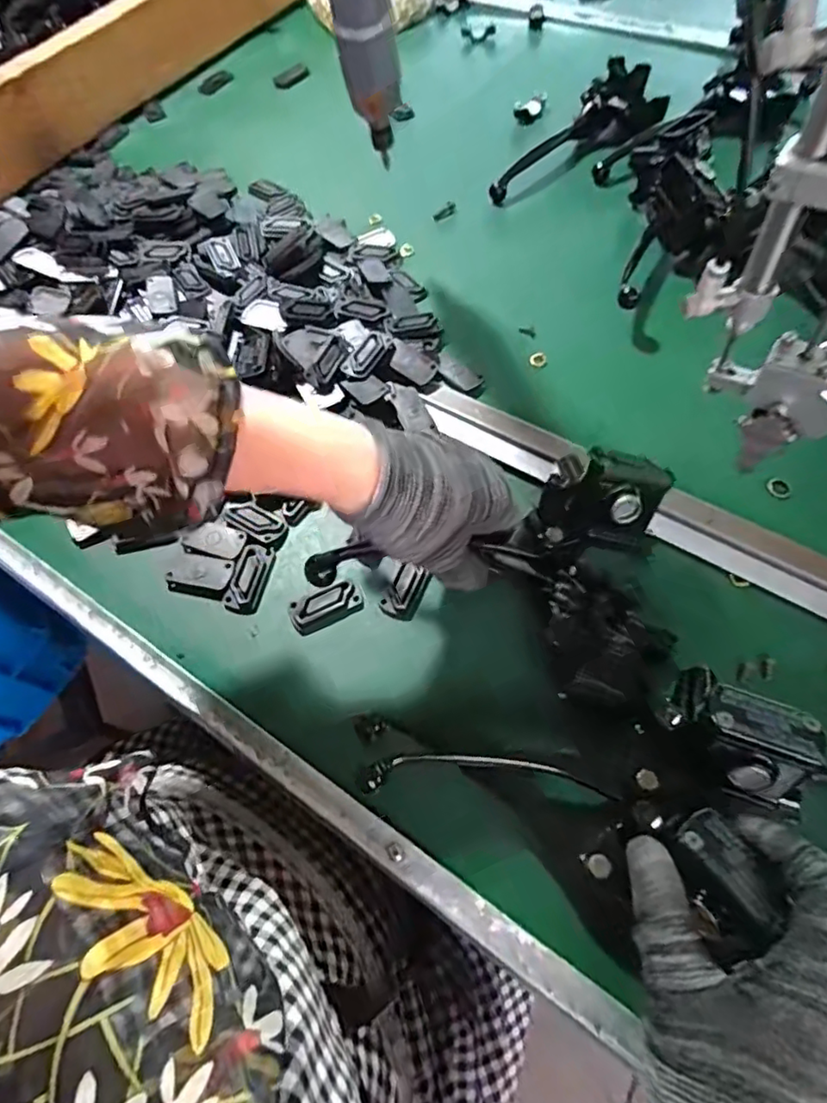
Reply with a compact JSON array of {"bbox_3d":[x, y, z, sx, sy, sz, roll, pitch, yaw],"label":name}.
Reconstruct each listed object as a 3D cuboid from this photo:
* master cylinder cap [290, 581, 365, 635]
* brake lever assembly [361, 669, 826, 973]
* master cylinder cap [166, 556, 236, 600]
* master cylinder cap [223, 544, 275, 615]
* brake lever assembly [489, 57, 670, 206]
[{"bbox_3d":[-0.058,0.037,0.394,0.048,0.009,0.024,-20,64,-6],"label":"master cylinder cap"},{"bbox_3d":[0.085,0.099,0.292,0.184,0.055,0.114,23,65,15],"label":"brake lever assembly"},{"bbox_3d":[-0.151,0.017,0.413,0.051,0.006,0.028,9,64,9],"label":"master cylinder cap"},{"bbox_3d":[-0.113,0.019,0.409,0.025,0.004,0.049,10,65,10],"label":"master cylinder cap"},{"bbox_3d":[0.162,-0.406,0.577,0.193,0.055,0.072,-43,68,-16],"label":"brake lever assembly"}]

